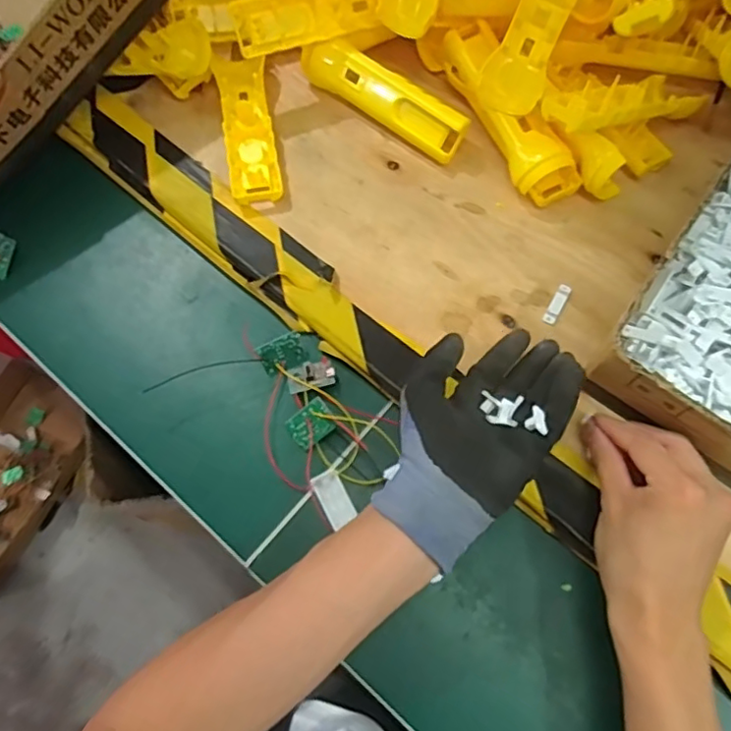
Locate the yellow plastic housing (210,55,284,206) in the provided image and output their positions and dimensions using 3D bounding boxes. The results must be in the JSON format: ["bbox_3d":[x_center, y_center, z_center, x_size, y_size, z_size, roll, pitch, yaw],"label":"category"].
[{"bbox_3d":[-0.104,-0.208,0.528,0.042,0.018,0.144,-11,69,-3],"label":"yellow plastic housing"}]

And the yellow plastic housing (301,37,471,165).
[{"bbox_3d":[0.016,-0.234,0.530,0.159,0.037,0.033,36,74,14],"label":"yellow plastic housing"}]

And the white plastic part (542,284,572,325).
[{"bbox_3d":[0.151,-0.048,0.474,0.010,0.004,0.036,28,72,12],"label":"white plastic part"}]

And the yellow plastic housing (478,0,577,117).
[{"bbox_3d":[0.144,-0.286,0.480,0.045,0.023,0.163,26,101,9],"label":"yellow plastic housing"}]

